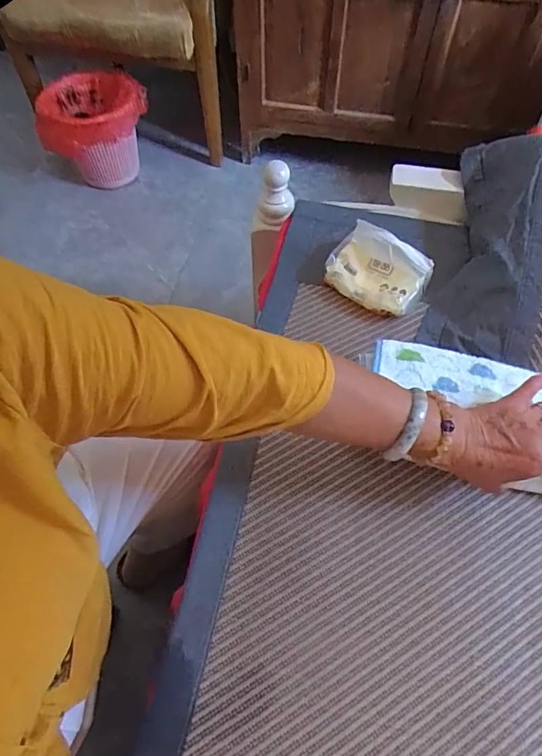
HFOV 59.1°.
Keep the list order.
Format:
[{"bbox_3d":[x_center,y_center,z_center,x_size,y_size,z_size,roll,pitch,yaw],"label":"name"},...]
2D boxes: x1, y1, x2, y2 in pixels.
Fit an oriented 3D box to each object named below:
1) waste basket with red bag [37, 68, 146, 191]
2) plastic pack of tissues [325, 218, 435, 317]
[{"bbox_3d":[-0.508,-0.718,1.409,0.294,0.242,0.260,0,59,1],"label":"waste basket with red bag"},{"bbox_3d":[0.138,-0.141,0.644,0.130,0.075,0.080,37,66,21],"label":"plastic pack of tissues"}]

